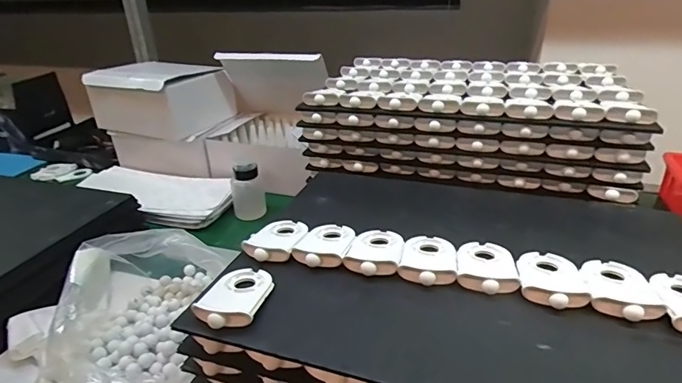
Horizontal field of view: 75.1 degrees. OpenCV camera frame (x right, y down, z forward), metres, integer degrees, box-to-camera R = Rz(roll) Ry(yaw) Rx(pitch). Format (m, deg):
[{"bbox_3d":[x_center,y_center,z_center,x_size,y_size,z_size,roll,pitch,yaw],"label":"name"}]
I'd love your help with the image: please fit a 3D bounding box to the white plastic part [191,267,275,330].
[{"bbox_3d":[-0.100,0.097,0.428,0.057,0.014,0.086,7,28,18],"label":"white plastic part"}]

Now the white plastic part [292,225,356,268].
[{"bbox_3d":[-0.018,0.057,0.506,0.059,0.013,0.080,3,27,11],"label":"white plastic part"}]

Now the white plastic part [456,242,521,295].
[{"bbox_3d":[0.151,0.075,0.461,0.057,0.015,0.085,3,27,12],"label":"white plastic part"}]

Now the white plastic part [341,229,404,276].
[{"bbox_3d":[0.040,0.060,0.494,0.058,0.012,0.089,4,27,14],"label":"white plastic part"}]

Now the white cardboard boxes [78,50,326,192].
[{"bbox_3d":[-0.304,-0.171,0.996,0.412,0.235,0.261,5,27,14],"label":"white cardboard boxes"}]

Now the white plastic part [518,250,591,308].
[{"bbox_3d":[0.209,0.086,0.444,0.058,0.020,0.090,4,27,13],"label":"white plastic part"}]

